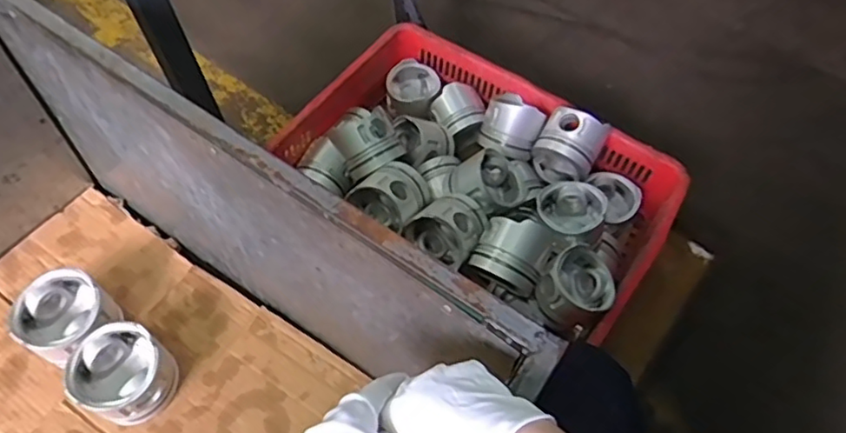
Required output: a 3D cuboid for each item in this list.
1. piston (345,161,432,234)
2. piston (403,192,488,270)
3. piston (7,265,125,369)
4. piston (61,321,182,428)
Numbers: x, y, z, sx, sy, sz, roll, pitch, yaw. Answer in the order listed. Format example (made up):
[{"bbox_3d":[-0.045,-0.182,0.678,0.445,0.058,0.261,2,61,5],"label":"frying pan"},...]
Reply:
[{"bbox_3d":[-0.050,-0.031,0.993,0.109,0.095,0.104,35,62,17],"label":"piston"},{"bbox_3d":[0.042,0.020,0.974,0.104,0.102,0.101,32,61,15],"label":"piston"},{"bbox_3d":[-0.459,0.132,0.799,0.107,0.076,0.105,2,58,-3],"label":"piston"},{"bbox_3d":[-0.370,0.198,0.767,0.105,0.083,0.105,2,58,-3],"label":"piston"}]

